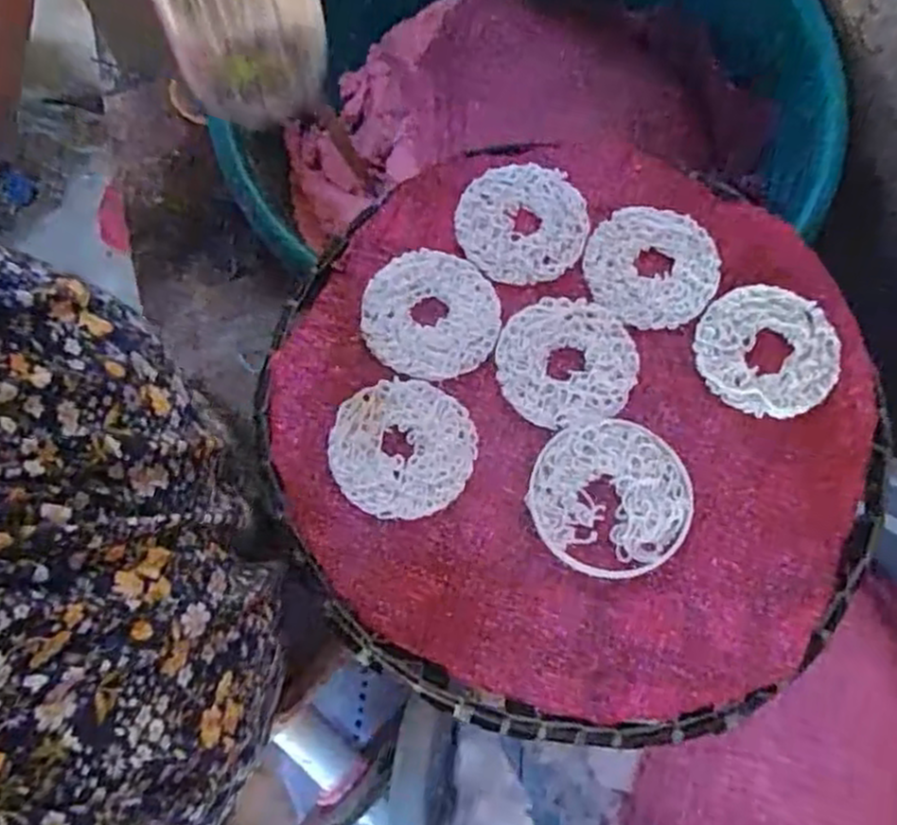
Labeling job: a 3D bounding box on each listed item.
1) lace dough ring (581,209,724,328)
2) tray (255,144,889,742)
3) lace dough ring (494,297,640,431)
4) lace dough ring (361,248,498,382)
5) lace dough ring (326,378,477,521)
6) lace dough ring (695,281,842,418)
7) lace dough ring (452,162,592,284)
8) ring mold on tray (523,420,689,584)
[{"bbox_3d":[0.126,-0.092,0.466,0.081,0.004,0.077,-34,77,-11],"label":"lace dough ring"},{"bbox_3d":[0.072,-0.002,0.436,0.334,0.020,0.335,0,73,-2],"label":"tray"},{"bbox_3d":[0.070,-0.030,0.446,0.080,0.004,0.077,0,73,-2],"label":"lace dough ring"},{"bbox_3d":[-0.010,-0.059,0.452,0.080,0.004,0.078,0,73,-2],"label":"lace dough ring"},{"bbox_3d":[-0.026,0.019,0.426,0.078,0.007,0.079,0,73,-2],"label":"lace dough ring"},{"bbox_3d":[0.188,-0.036,0.448,0.078,0.016,0.077,0,73,-2],"label":"lace dough ring"},{"bbox_3d":[0.046,-0.119,0.474,0.080,0.005,0.080,0,73,-2],"label":"lace dough ring"},{"bbox_3d":[0.090,0.047,0.420,0.088,0.012,0.089,0,73,-2],"label":"ring mold on tray"}]

